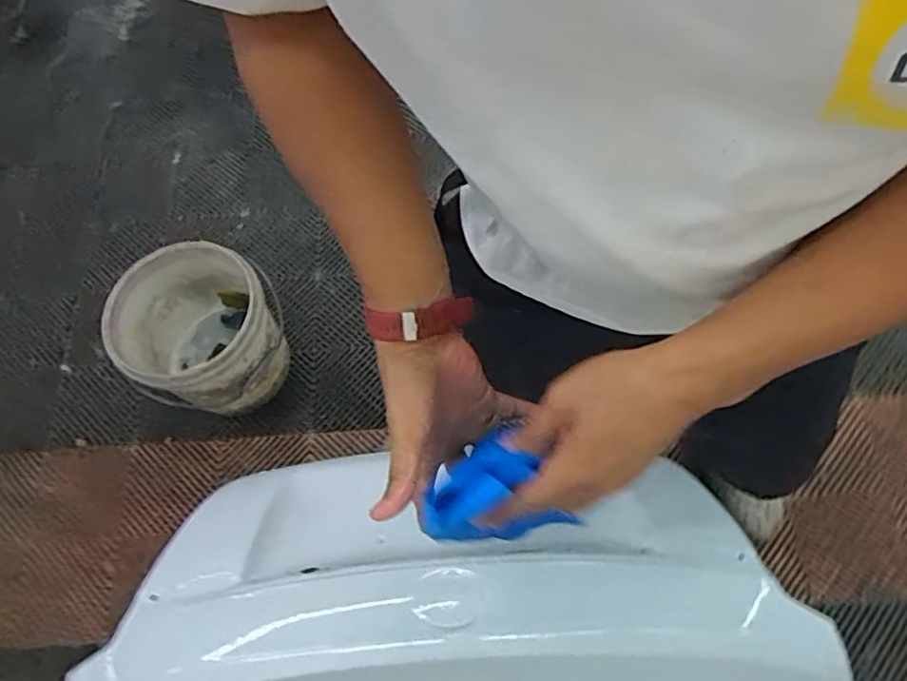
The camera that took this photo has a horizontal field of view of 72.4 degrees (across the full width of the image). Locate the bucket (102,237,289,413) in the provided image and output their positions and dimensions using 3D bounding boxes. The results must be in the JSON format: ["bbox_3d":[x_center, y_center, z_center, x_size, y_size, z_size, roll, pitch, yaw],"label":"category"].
[{"bbox_3d":[-0.518,-0.015,1.306,0.308,0.320,0.289,-1,67,3],"label":"bucket"}]

